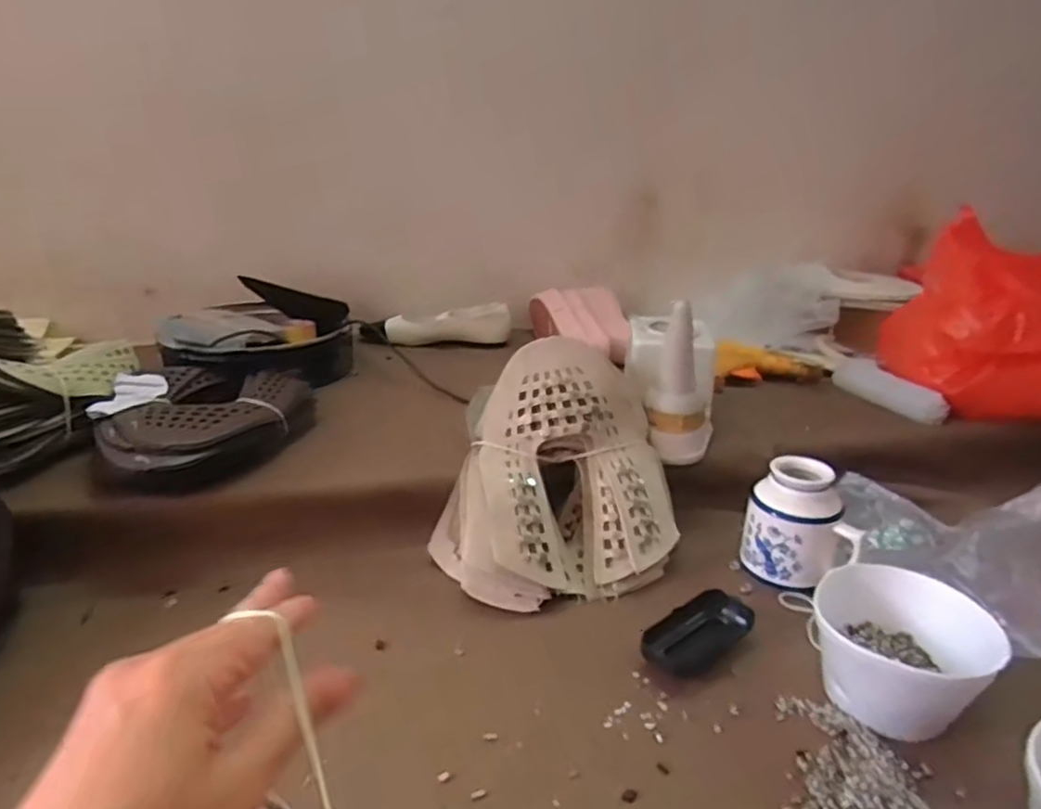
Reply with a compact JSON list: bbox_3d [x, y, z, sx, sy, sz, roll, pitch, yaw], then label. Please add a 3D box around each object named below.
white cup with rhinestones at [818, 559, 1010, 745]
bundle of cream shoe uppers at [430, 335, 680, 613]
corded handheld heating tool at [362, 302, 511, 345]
[{"bbox_3d":[0.297,0.199,0.539,0.121,0.085,0.116,1,22,0],"label":"white cup with rhinestones"},{"bbox_3d":[0.047,0.073,0.724,0.242,0.277,0.095,8,-19,-15],"label":"bundle of cream shoe uppers"},{"bbox_3d":[-0.141,-0.133,1.149,0.249,0.053,0.047,-3,22,-9],"label":"corded handheld heating tool"}]

